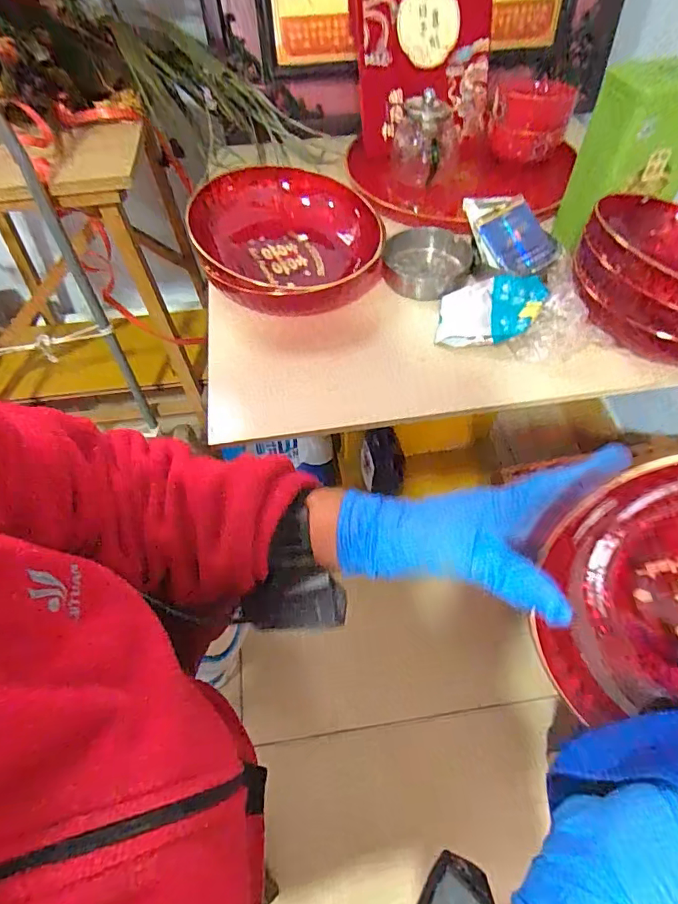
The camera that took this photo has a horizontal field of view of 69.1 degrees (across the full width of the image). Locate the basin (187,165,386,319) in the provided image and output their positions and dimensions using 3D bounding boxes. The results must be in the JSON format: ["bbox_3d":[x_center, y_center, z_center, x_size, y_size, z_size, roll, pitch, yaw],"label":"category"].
[{"bbox_3d":[-0.062,-0.234,0.554,0.186,0.068,0.208,-11,55,-6],"label":"basin"}]

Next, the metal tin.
[{"bbox_3d":[0.100,-0.213,0.562,0.096,0.033,0.100,-1,54,2],"label":"metal tin"}]

